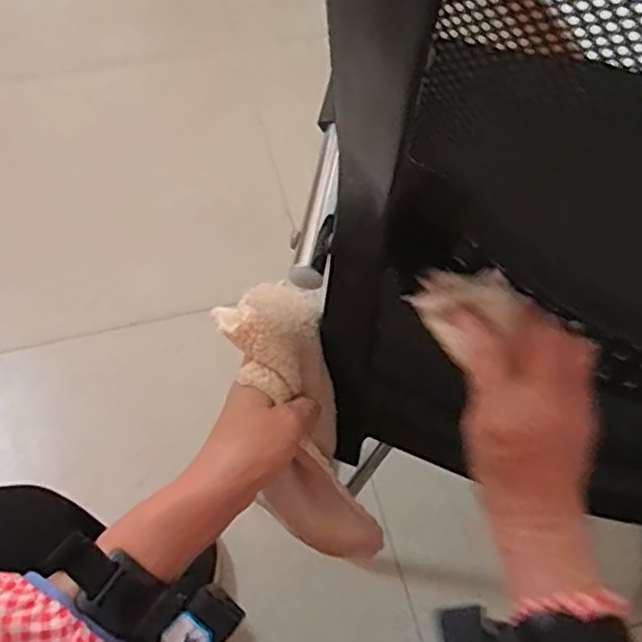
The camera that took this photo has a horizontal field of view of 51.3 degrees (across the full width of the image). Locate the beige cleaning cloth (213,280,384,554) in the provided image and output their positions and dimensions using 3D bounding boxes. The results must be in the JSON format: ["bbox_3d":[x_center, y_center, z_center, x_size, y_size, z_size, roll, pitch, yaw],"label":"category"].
[{"bbox_3d":[-0.014,0.079,0.467,0.069,0.055,0.220,-18,106,-12],"label":"beige cleaning cloth"}]

